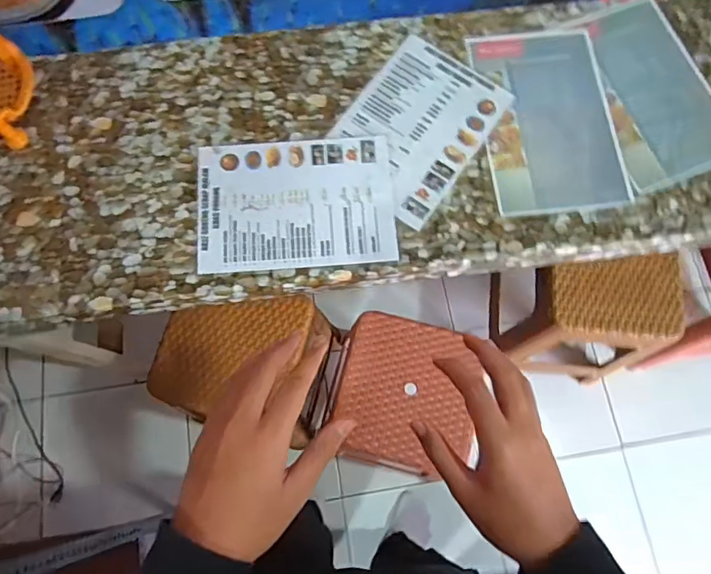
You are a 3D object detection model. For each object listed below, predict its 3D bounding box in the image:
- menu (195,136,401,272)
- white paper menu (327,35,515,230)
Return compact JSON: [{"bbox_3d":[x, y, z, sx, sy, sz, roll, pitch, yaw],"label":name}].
[{"bbox_3d":[-0.091,-0.130,0.761,0.293,0.006,0.208,-4,74,-2],"label":"menu"},{"bbox_3d":[0.099,-0.262,0.803,0.205,0.006,0.288,34,76,7],"label":"white paper menu"}]

